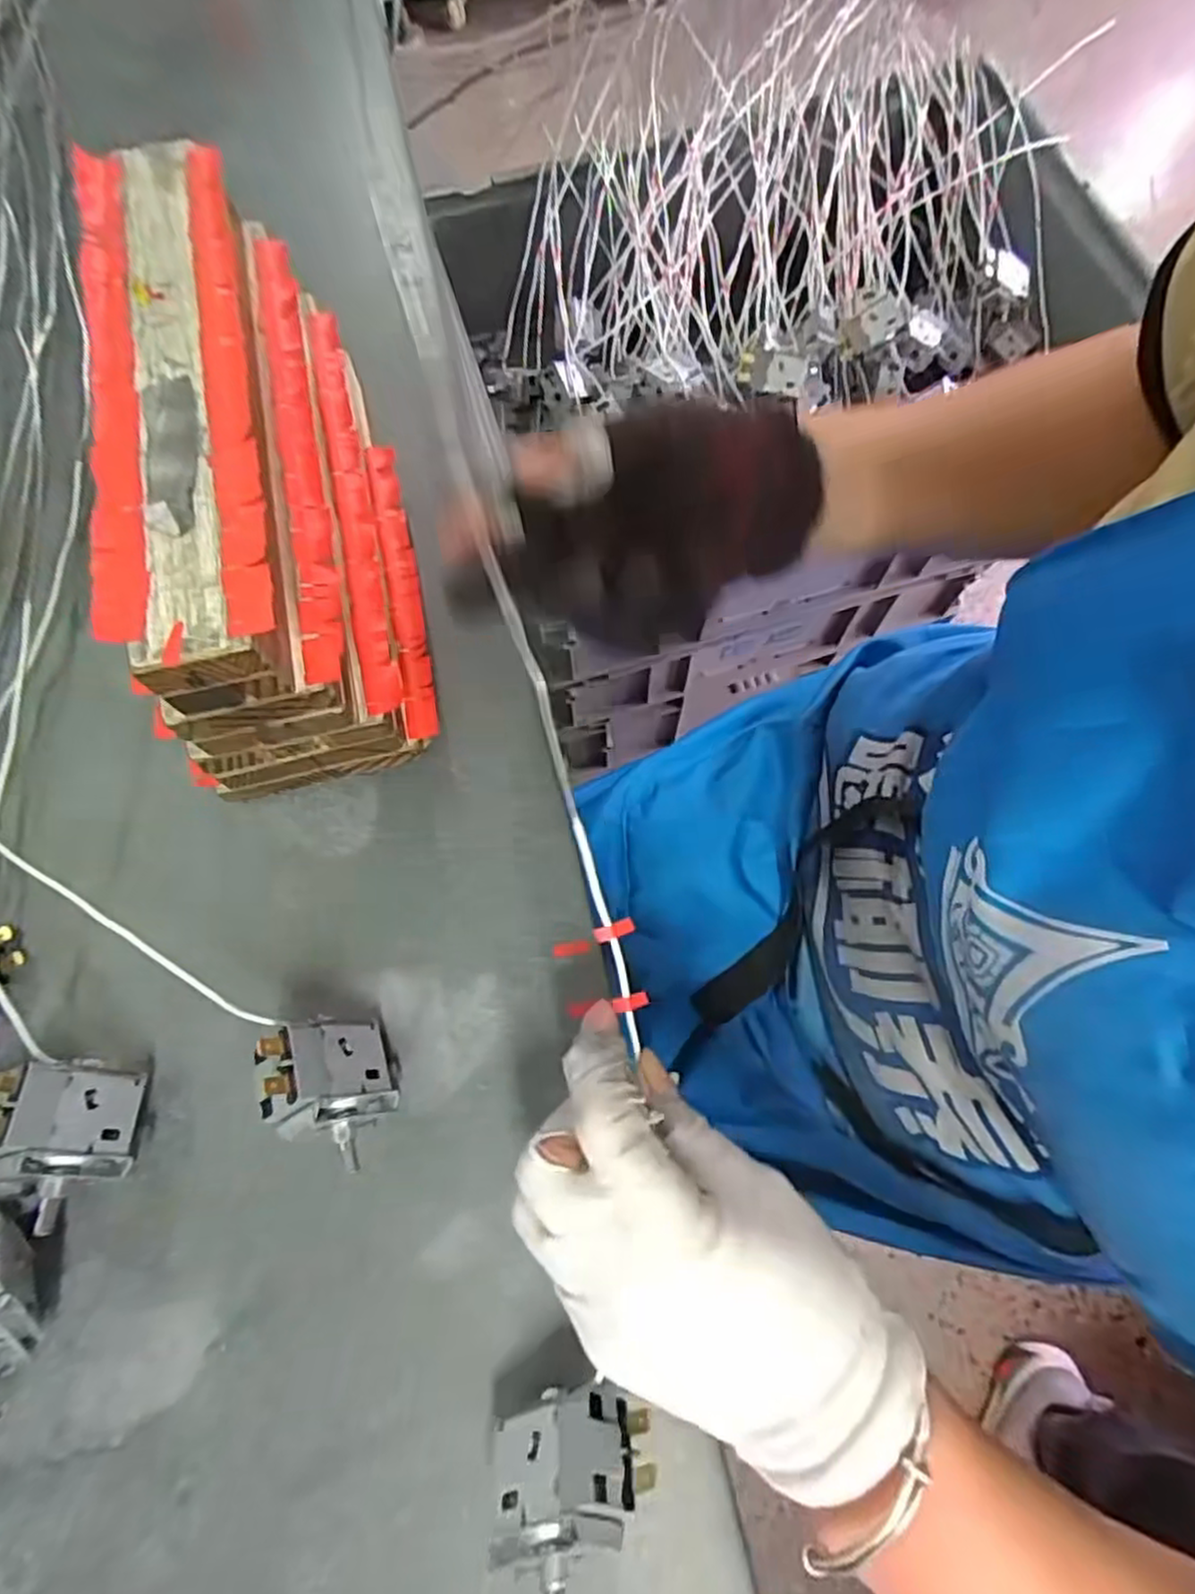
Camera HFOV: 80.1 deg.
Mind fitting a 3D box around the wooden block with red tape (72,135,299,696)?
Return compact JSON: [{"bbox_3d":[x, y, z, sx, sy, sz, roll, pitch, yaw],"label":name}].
[{"bbox_3d":[-0.158,-0.152,0.276,0.060,0.030,0.247,-14,73,-4],"label":"wooden block with red tape"}]

